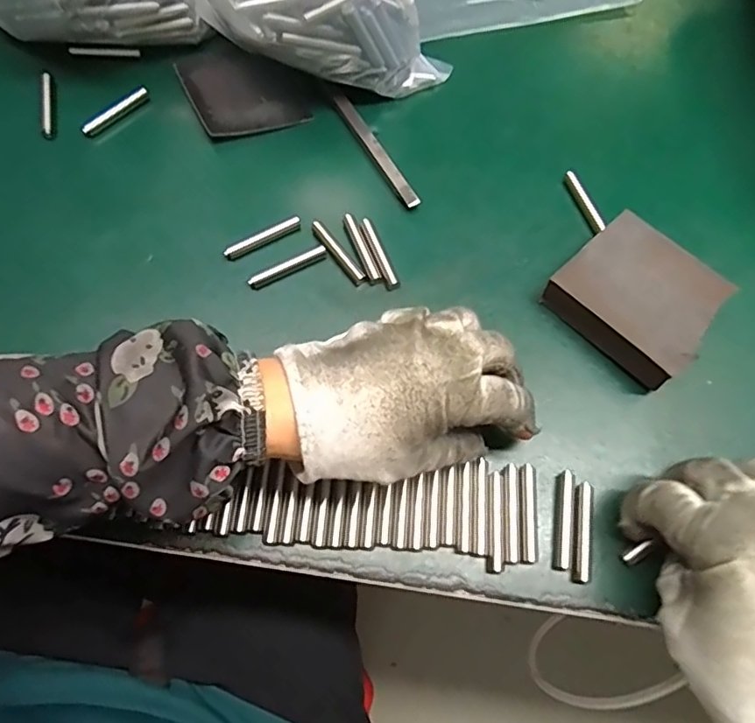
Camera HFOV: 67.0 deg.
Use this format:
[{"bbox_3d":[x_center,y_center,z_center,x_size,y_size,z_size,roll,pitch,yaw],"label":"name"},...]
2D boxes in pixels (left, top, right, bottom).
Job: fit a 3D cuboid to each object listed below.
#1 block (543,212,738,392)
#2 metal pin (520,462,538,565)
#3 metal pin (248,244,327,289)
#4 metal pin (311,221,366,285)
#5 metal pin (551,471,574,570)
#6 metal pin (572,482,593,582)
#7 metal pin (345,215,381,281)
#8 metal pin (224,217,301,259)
[{"bbox_3d":[0.147,-0.035,0.324,0.070,0.030,0.080,-40,75,-16],"label":"block"},{"bbox_3d":[0.076,0.077,0.289,0.008,0.005,0.048,5,68,-1],"label":"metal pin"},{"bbox_3d":[-0.053,-0.056,0.336,0.049,0.004,0.007,-25,72,-12],"label":"metal pin"},{"bbox_3d":[-0.024,-0.065,0.341,0.008,0.005,0.048,-36,74,-15],"label":"metal pin"},{"bbox_3d":[0.095,0.080,0.289,0.008,0.007,0.048,11,69,2],"label":"metal pin"},{"bbox_3d":[0.104,0.086,0.287,0.008,0.005,0.048,11,69,2],"label":"metal pin"},{"bbox_3d":[-0.009,-0.068,0.341,0.007,0.004,0.048,-20,71,-10],"label":"metal pin"},{"bbox_3d":[-0.068,-0.074,0.343,0.048,0.005,0.007,-27,72,-12],"label":"metal pin"}]

